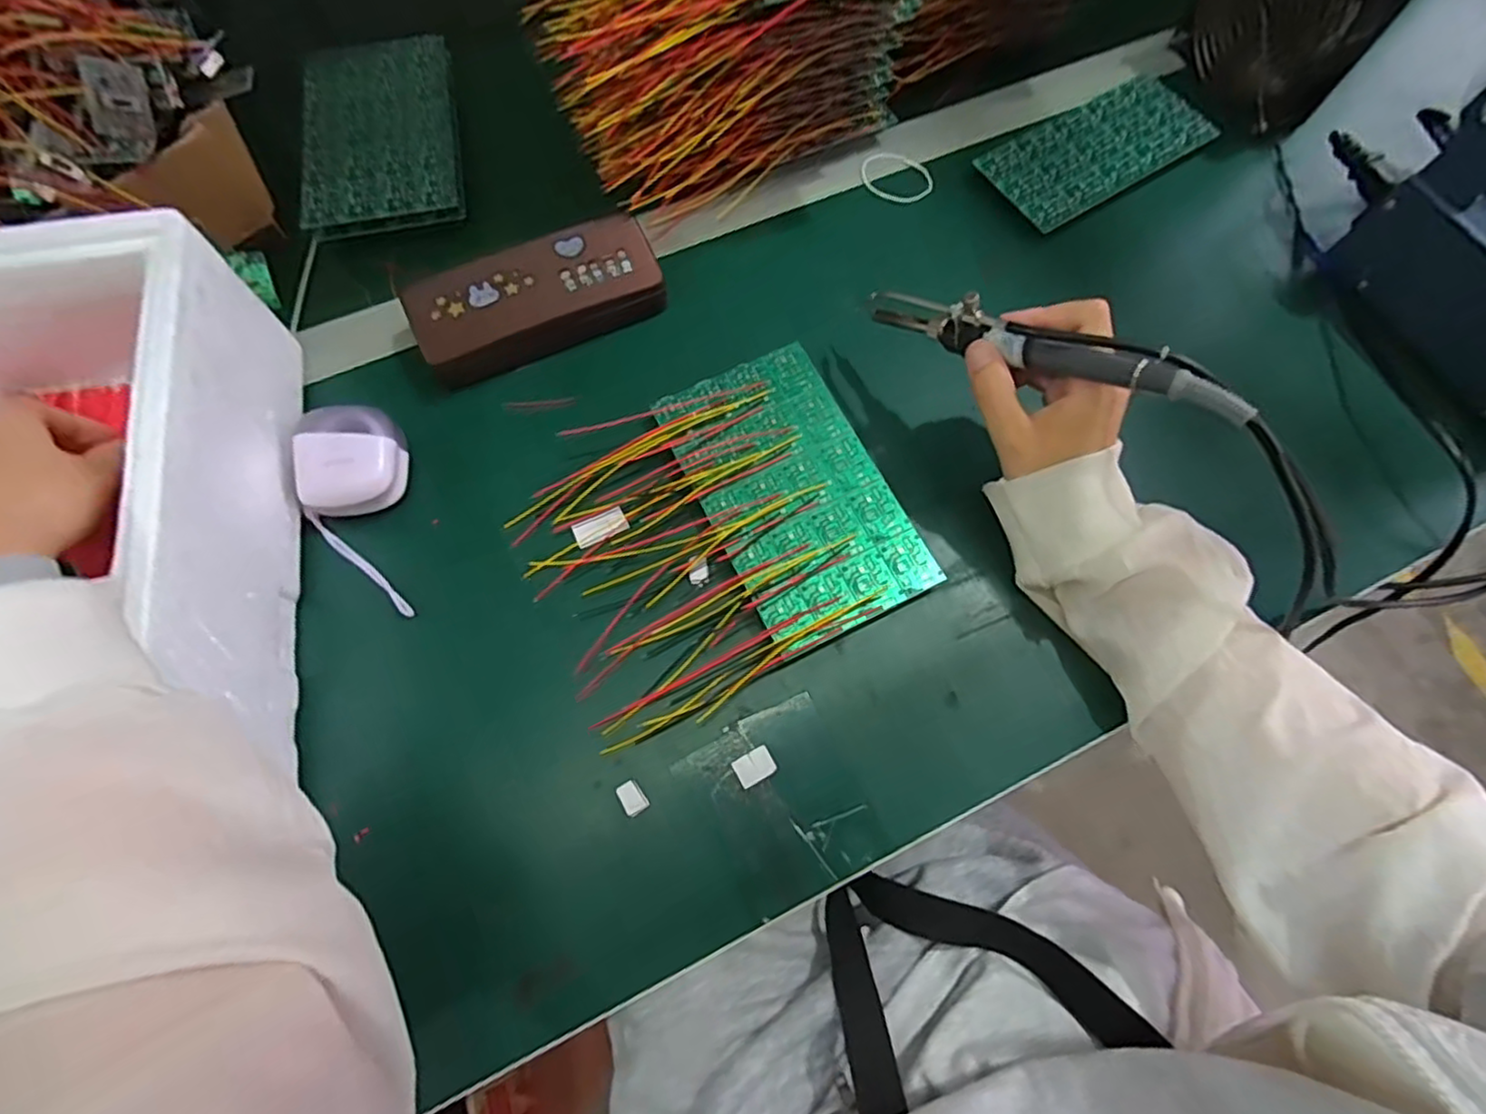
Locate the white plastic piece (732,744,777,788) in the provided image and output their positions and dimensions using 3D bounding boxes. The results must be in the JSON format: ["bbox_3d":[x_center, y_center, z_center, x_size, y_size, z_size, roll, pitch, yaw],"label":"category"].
[{"bbox_3d":[0.006,0.109,0.338,0.020,0.004,0.015,-28,75,-9],"label":"white plastic piece"}]

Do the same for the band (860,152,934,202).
[{"bbox_3d":[0.112,-0.276,0.472,0.053,0.005,0.041,28,74,8],"label":"band"}]

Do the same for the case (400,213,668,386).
[{"bbox_3d":[-0.125,-0.158,0.405,0.149,0.030,0.067,-27,75,-9],"label":"case"}]

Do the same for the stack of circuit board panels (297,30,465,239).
[{"bbox_3d":[-0.255,-0.303,0.465,0.102,0.019,0.167,-11,73,-5],"label":"stack of circuit board panels"}]

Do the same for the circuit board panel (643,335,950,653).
[{"bbox_3d":[0.028,-0.038,0.382,0.101,0.013,0.171,-25,74,-9],"label":"circuit board panel"}]

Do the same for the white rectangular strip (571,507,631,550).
[{"bbox_3d":[-0.083,-0.017,0.378,0.031,0.004,0.016,-24,74,-8],"label":"white rectangular strip"}]

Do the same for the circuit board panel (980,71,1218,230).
[{"bbox_3d":[0.254,-0.294,0.469,0.167,0.004,0.075,-31,74,-9],"label":"circuit board panel"}]

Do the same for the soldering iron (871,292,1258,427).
[{"bbox_3d":[0.143,-0.110,0.322,0.198,0.035,0.025,32,72,36],"label":"soldering iron"}]

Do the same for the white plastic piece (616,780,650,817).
[{"bbox_3d":[-0.056,0.122,0.330,0.012,0.004,0.017,-30,75,-10],"label":"white plastic piece"}]

